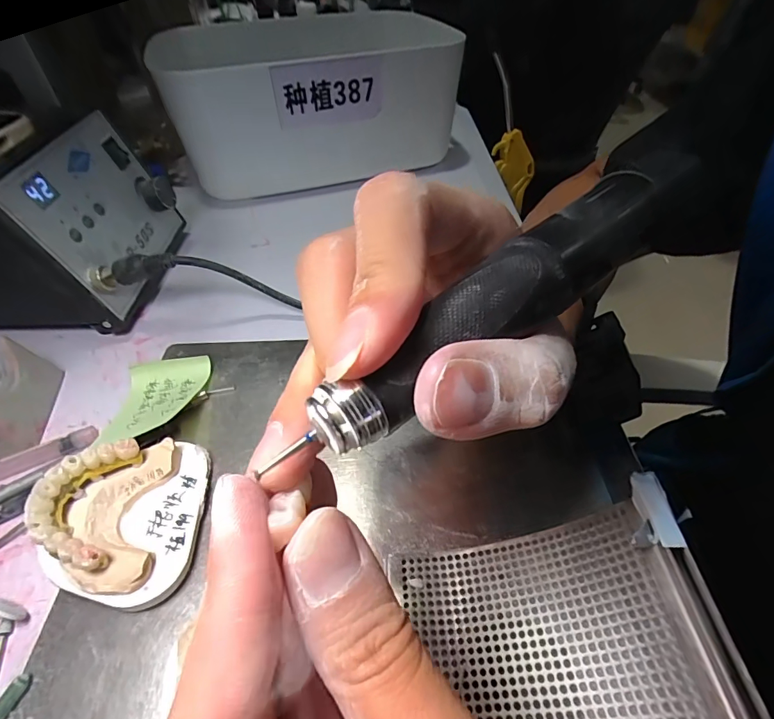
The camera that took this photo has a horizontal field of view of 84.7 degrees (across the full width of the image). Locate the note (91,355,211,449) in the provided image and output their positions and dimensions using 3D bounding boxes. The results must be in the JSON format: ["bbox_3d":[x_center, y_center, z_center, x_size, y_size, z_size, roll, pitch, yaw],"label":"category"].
[{"bbox_3d":[-0.141,0.022,0.256,0.050,0.024,0.063,-2,47,-1],"label":"note"}]

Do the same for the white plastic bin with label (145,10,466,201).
[{"bbox_3d":[-0.091,-0.297,0.486,0.281,0.123,0.250,-17,49,-14],"label":"white plastic bin with label"}]

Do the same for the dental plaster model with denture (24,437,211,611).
[{"bbox_3d":[-0.123,0.072,0.199,0.060,0.037,0.075,-6,48,-5],"label":"dental plaster model with denture"}]

